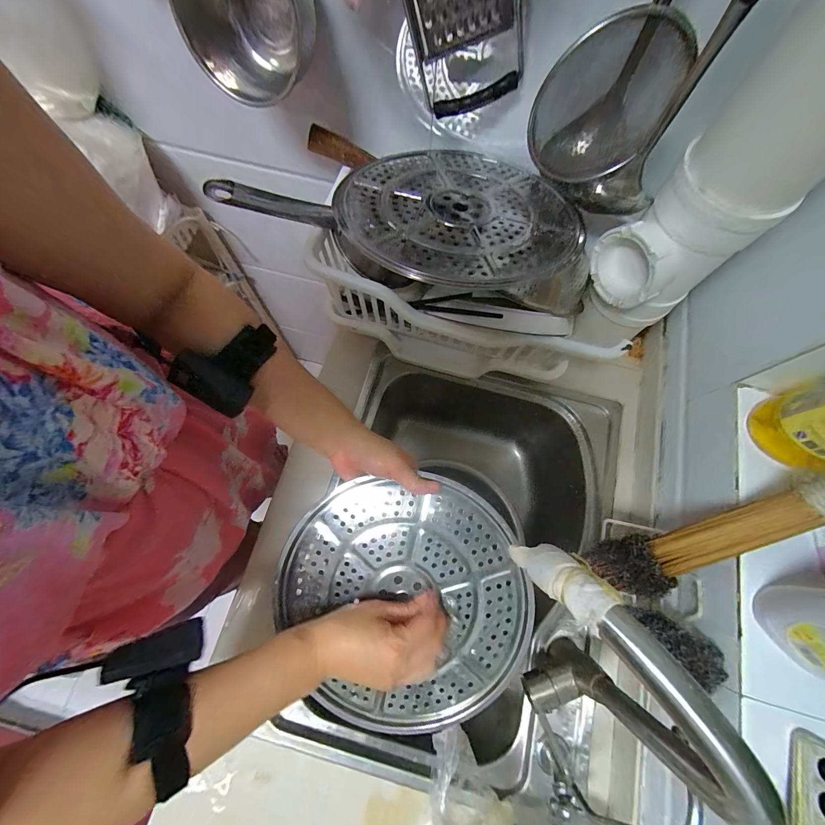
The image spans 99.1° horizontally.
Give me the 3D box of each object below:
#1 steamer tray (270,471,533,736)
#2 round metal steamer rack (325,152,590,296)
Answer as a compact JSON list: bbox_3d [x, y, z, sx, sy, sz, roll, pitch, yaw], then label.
[{"bbox_3d":[-0.011,0.218,0.404,0.278,0.008,0.278,-11,89,1],"label":"steamer tray"},{"bbox_3d":[0.058,-0.238,0.424,0.272,0.018,0.273,2,57,-3],"label":"round metal steamer rack"}]

